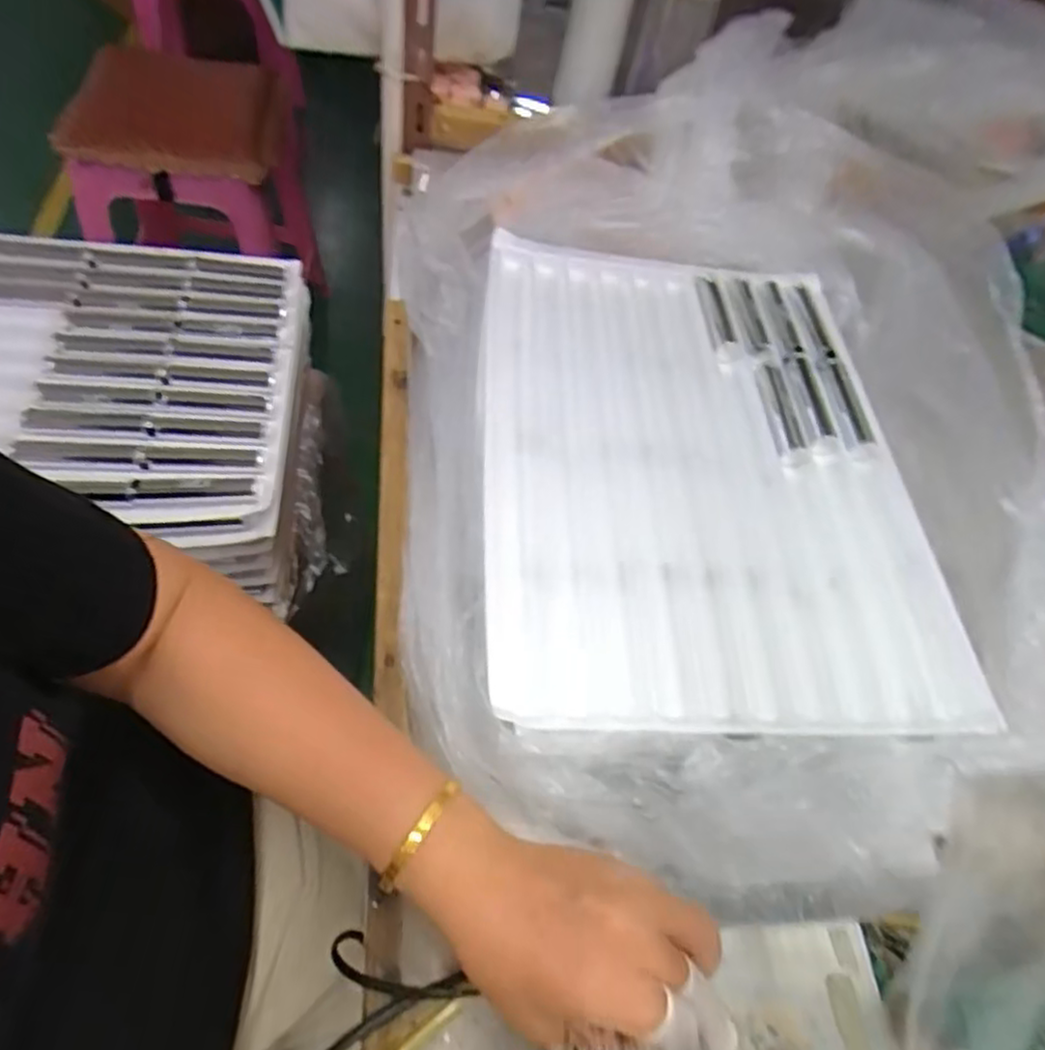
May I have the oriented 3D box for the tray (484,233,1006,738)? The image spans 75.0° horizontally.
[{"bbox_3d":[0.131,-0.055,0.505,0.313,0.029,0.418,4,57,-8],"label":"tray"}]

